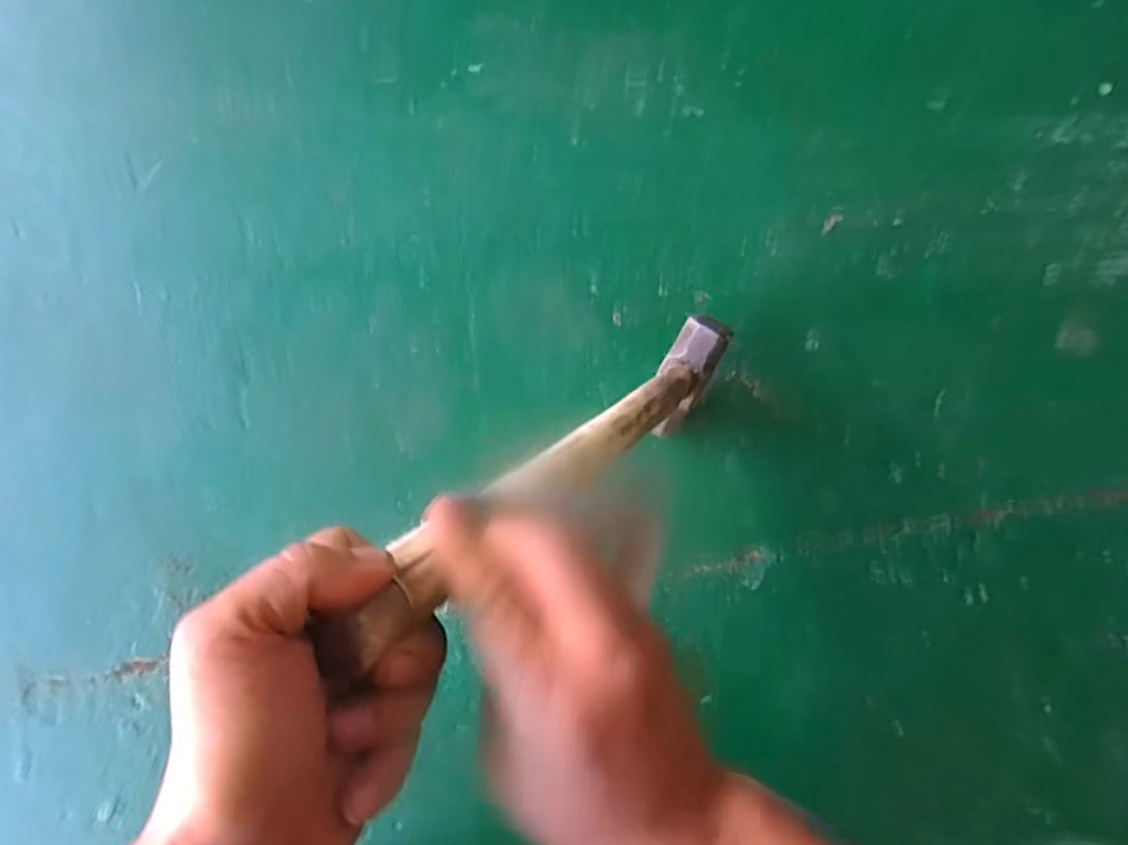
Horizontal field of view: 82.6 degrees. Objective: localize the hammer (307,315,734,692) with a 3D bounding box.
[{"bbox_3d":[0.012,0.017,0.369,0.046,0.391,0.077,49,125,5],"label":"hammer"}]

